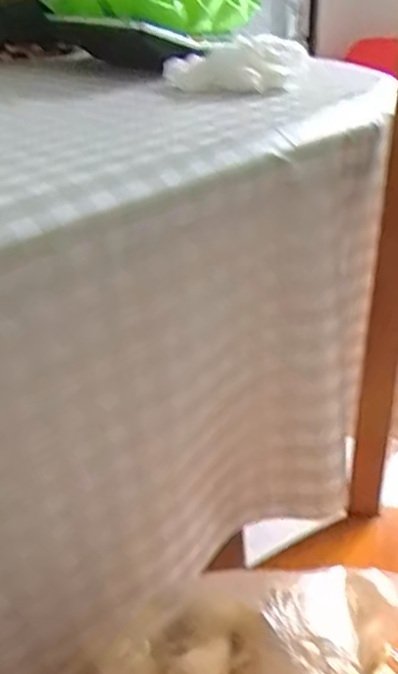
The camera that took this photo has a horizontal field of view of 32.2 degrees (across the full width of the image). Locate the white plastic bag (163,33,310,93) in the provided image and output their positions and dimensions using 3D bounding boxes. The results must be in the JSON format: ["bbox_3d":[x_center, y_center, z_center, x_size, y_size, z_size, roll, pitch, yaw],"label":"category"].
[{"bbox_3d":[0.026,-0.213,0.535,0.111,0.034,0.048,1,30,7],"label":"white plastic bag"}]

